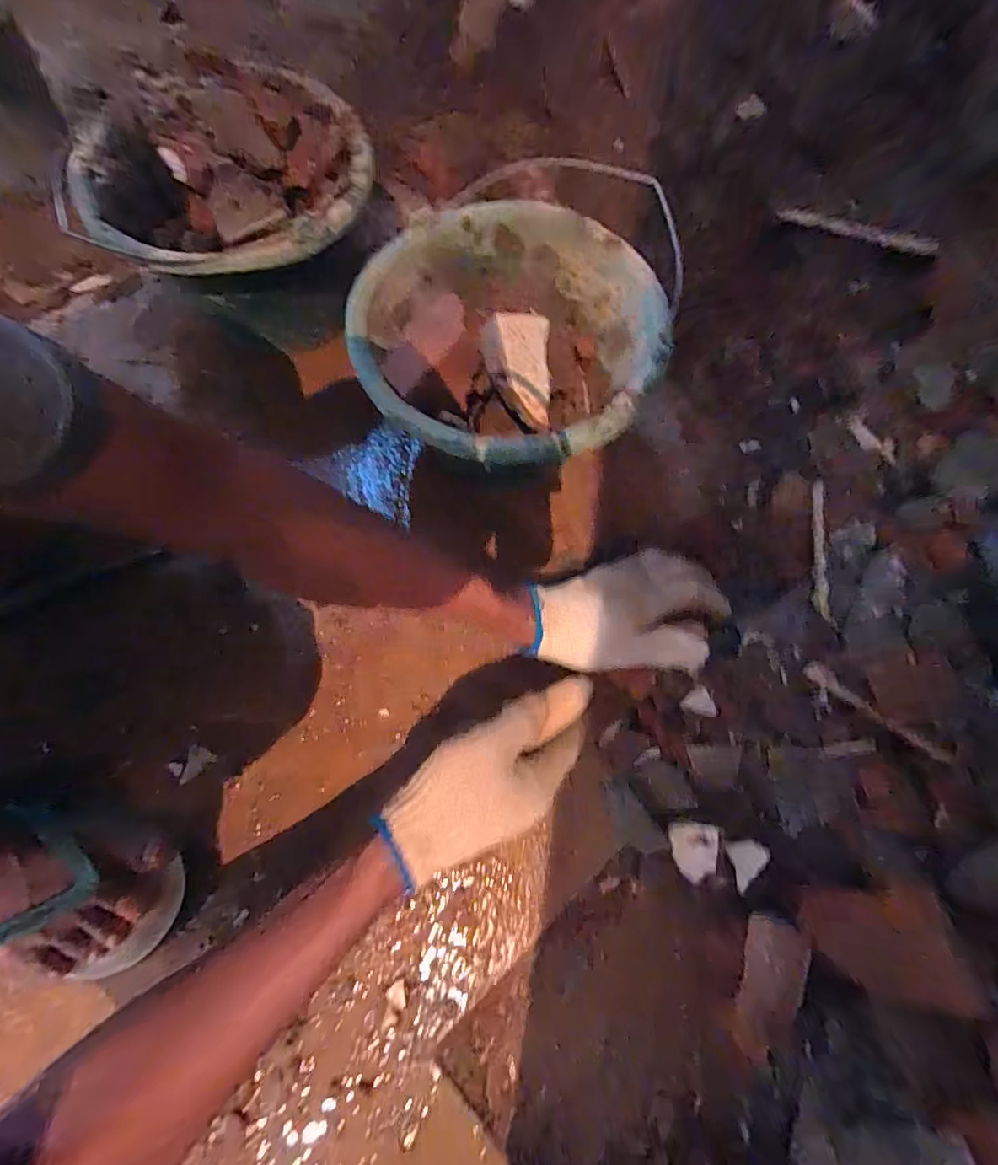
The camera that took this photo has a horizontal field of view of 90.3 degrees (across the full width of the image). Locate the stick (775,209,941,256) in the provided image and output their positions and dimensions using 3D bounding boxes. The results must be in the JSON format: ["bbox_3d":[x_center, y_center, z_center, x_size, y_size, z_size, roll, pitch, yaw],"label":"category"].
[{"bbox_3d":[0.335,-0.335,0.471,0.014,0.016,0.147,-40,59,-12],"label":"stick"}]

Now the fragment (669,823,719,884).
[{"bbox_3d":[0.171,0.237,0.435,0.039,0.005,0.053,0,99,22],"label":"fragment"}]

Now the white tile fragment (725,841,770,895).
[{"bbox_3d":[0.221,0.248,0.434,0.033,0.004,0.039,-19,71,20],"label":"white tile fragment"}]

